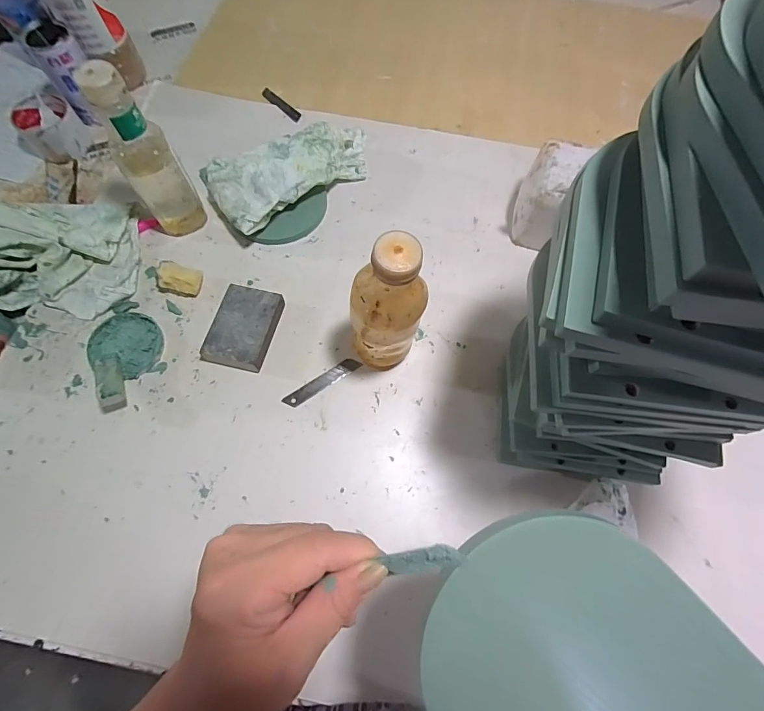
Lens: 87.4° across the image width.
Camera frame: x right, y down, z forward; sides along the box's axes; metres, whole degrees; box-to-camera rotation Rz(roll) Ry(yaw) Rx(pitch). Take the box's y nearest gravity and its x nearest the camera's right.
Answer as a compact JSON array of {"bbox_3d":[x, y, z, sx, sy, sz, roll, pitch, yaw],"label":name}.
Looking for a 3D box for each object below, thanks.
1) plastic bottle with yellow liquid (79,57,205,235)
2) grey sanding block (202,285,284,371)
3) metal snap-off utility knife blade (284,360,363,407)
[{"bbox_3d":[-0.270,-0.221,0.464,0.061,0.198,0.052,-26,72,-12],"label":"plastic bottle with yellow liquid"},{"bbox_3d":[-0.169,-0.033,0.489,0.068,0.028,0.102,13,69,3],"label":"grey sanding block"},{"bbox_3d":[-0.071,0.033,0.482,0.098,0.004,0.018,-33,79,-13],"label":"metal snap-off utility knife blade"}]

